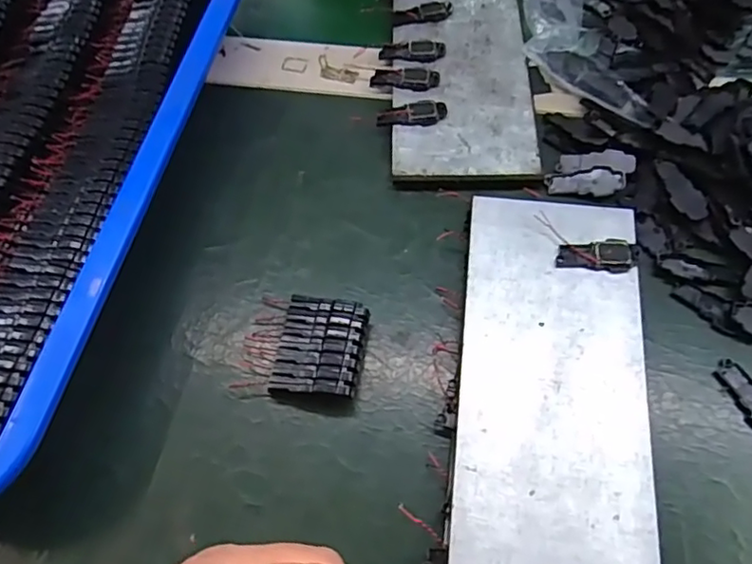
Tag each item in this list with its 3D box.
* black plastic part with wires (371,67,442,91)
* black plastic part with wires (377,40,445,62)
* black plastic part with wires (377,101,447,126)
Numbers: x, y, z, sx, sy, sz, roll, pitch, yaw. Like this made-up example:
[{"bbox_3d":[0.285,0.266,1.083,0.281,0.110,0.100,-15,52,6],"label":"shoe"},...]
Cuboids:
[{"bbox_3d":[0.017,-0.120,0.347,0.040,0.005,0.015,2,64,4],"label":"black plastic part with wires"},{"bbox_3d":[0.022,-0.140,0.358,0.038,0.004,0.016,7,65,6],"label":"black plastic part with wires"},{"bbox_3d":[0.020,-0.095,0.335,0.039,0.004,0.013,-8,64,-1],"label":"black plastic part with wires"}]

